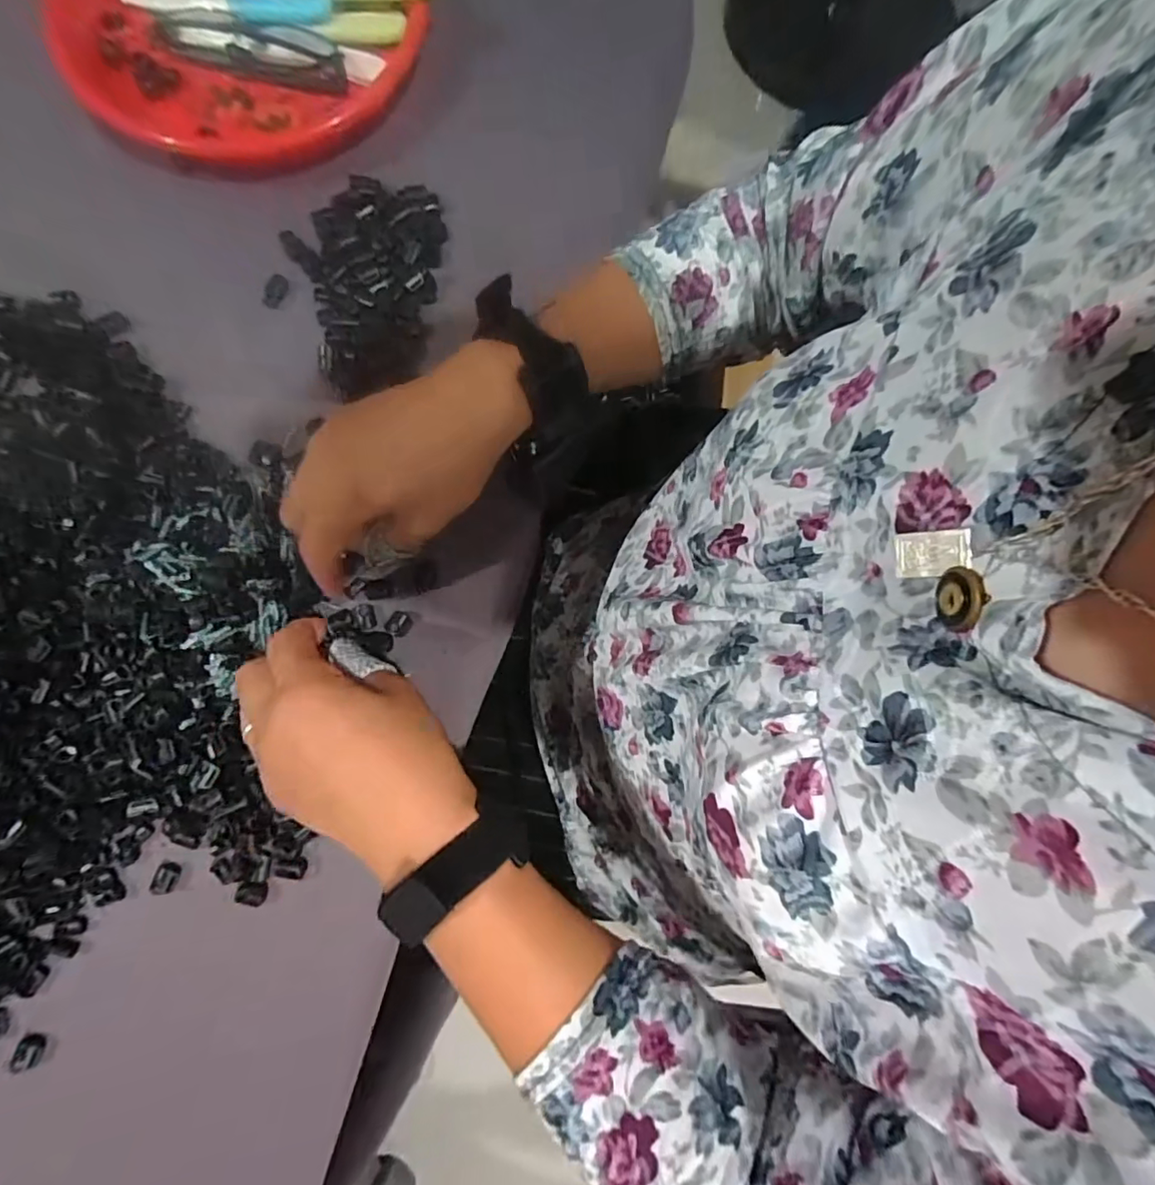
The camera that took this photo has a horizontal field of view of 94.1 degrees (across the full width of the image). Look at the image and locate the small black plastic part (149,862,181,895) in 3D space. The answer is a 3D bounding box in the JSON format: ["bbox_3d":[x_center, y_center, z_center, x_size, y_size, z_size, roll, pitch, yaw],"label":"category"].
[{"bbox_3d":[-0.236,0.164,0.307,0.014,0.004,0.018,19,80,2],"label":"small black plastic part"}]

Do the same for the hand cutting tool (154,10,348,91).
[{"bbox_3d":[-0.233,-0.388,0.384,0.131,0.016,0.028,13,80,1],"label":"hand cutting tool"}]

